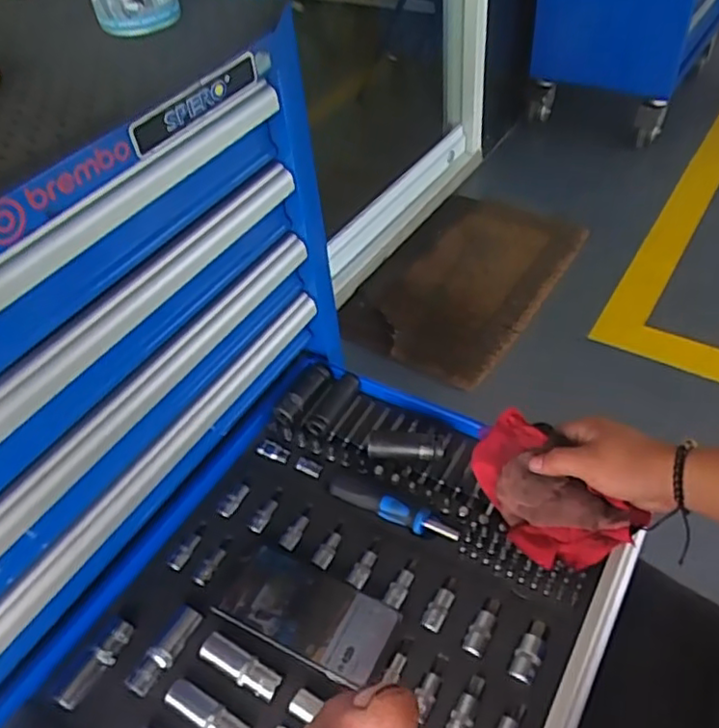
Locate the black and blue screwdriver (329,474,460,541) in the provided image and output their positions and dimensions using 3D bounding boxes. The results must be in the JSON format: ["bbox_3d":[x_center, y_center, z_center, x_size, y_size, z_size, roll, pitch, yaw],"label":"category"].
[{"bbox_3d":[0.031,0.141,0.638,0.138,0.019,0.022,19,51,24],"label":"black and blue screwdriver"}]

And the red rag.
[{"bbox_3d":[0.165,0.117,0.578,0.149,0.080,0.078,33,58,32],"label":"red rag"}]

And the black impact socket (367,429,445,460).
[{"bbox_3d":[0.048,0.081,0.669,0.078,0.027,0.026,0,46,7],"label":"black impact socket"}]

